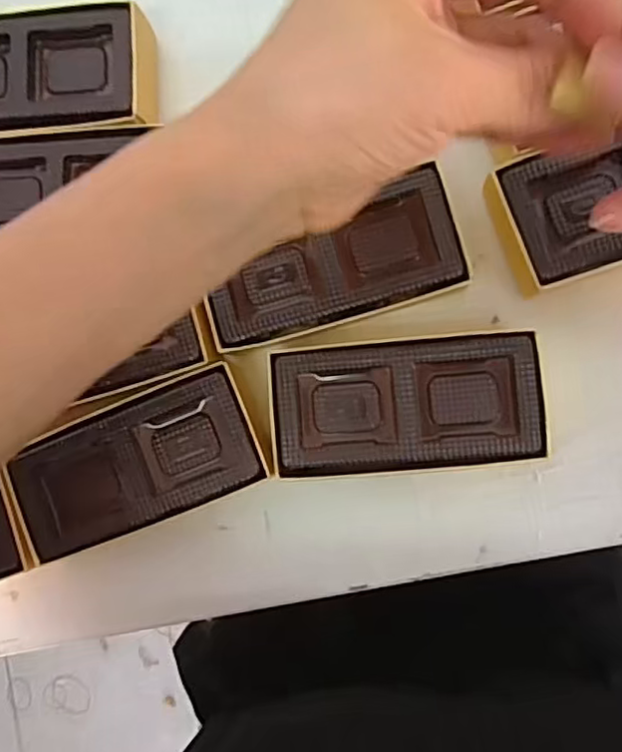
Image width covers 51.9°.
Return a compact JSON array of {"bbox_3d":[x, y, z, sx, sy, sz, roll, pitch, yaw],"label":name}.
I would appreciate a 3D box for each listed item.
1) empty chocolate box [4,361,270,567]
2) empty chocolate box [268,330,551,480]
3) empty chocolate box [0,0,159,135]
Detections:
[{"bbox_3d":[-0.077,0.040,0.299,0.112,0.033,0.057,-23,86,6],"label":"empty chocolate box"},{"bbox_3d":[0.042,0.013,0.285,0.113,0.032,0.057,-3,88,7],"label":"empty chocolate box"},{"bbox_3d":[-0.130,-0.143,0.312,0.121,0.030,0.057,-1,89,7],"label":"empty chocolate box"}]

